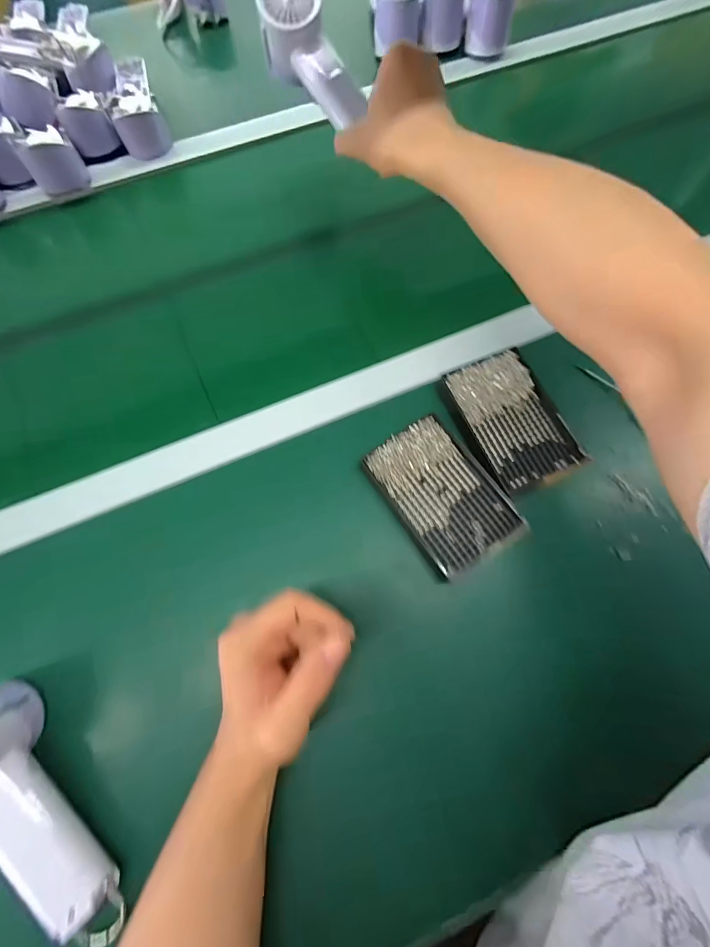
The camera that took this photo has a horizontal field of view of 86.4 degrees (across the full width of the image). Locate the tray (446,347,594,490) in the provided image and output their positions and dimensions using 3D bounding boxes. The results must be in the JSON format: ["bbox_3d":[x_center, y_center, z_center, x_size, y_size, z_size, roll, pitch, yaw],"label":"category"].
[{"bbox_3d":[0.152,-0.054,0.369,0.083,0.014,0.133,-24,73,-7],"label":"tray"}]

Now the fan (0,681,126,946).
[{"bbox_3d":[-0.235,0.243,0.271,0.063,0.057,0.200,-39,90,-12],"label":"fan"}]

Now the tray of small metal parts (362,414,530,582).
[{"bbox_3d":[0.081,0.020,0.356,0.088,0.029,0.136,-33,75,-10],"label":"tray of small metal parts"}]

